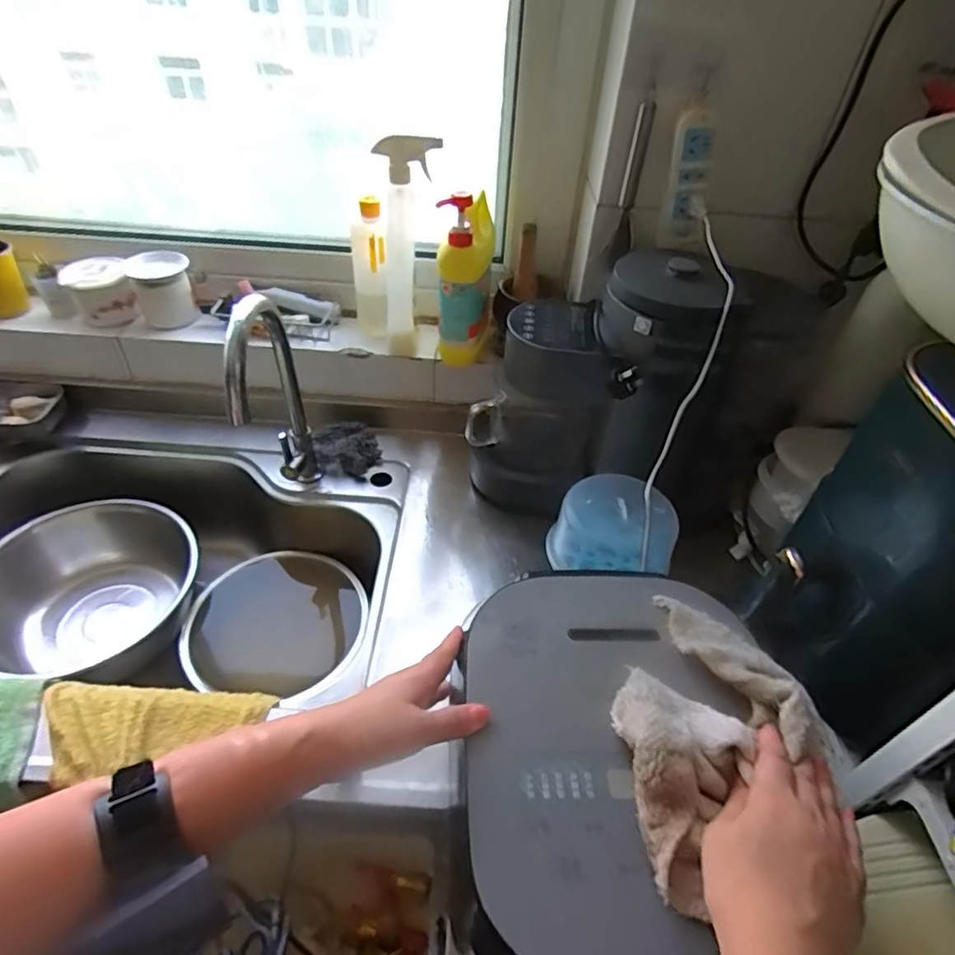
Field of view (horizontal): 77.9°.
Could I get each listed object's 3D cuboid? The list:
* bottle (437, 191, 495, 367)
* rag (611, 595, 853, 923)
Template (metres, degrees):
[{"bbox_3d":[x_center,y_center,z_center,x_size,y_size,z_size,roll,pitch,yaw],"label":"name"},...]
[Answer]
[{"bbox_3d":[-0.014,-0.288,0.841,0.062,0.235,0.112,9,44,5],"label":"bottle"},{"bbox_3d":[0.151,0.168,0.413,0.174,0.047,0.153,-24,51,-26],"label":"rag"}]

